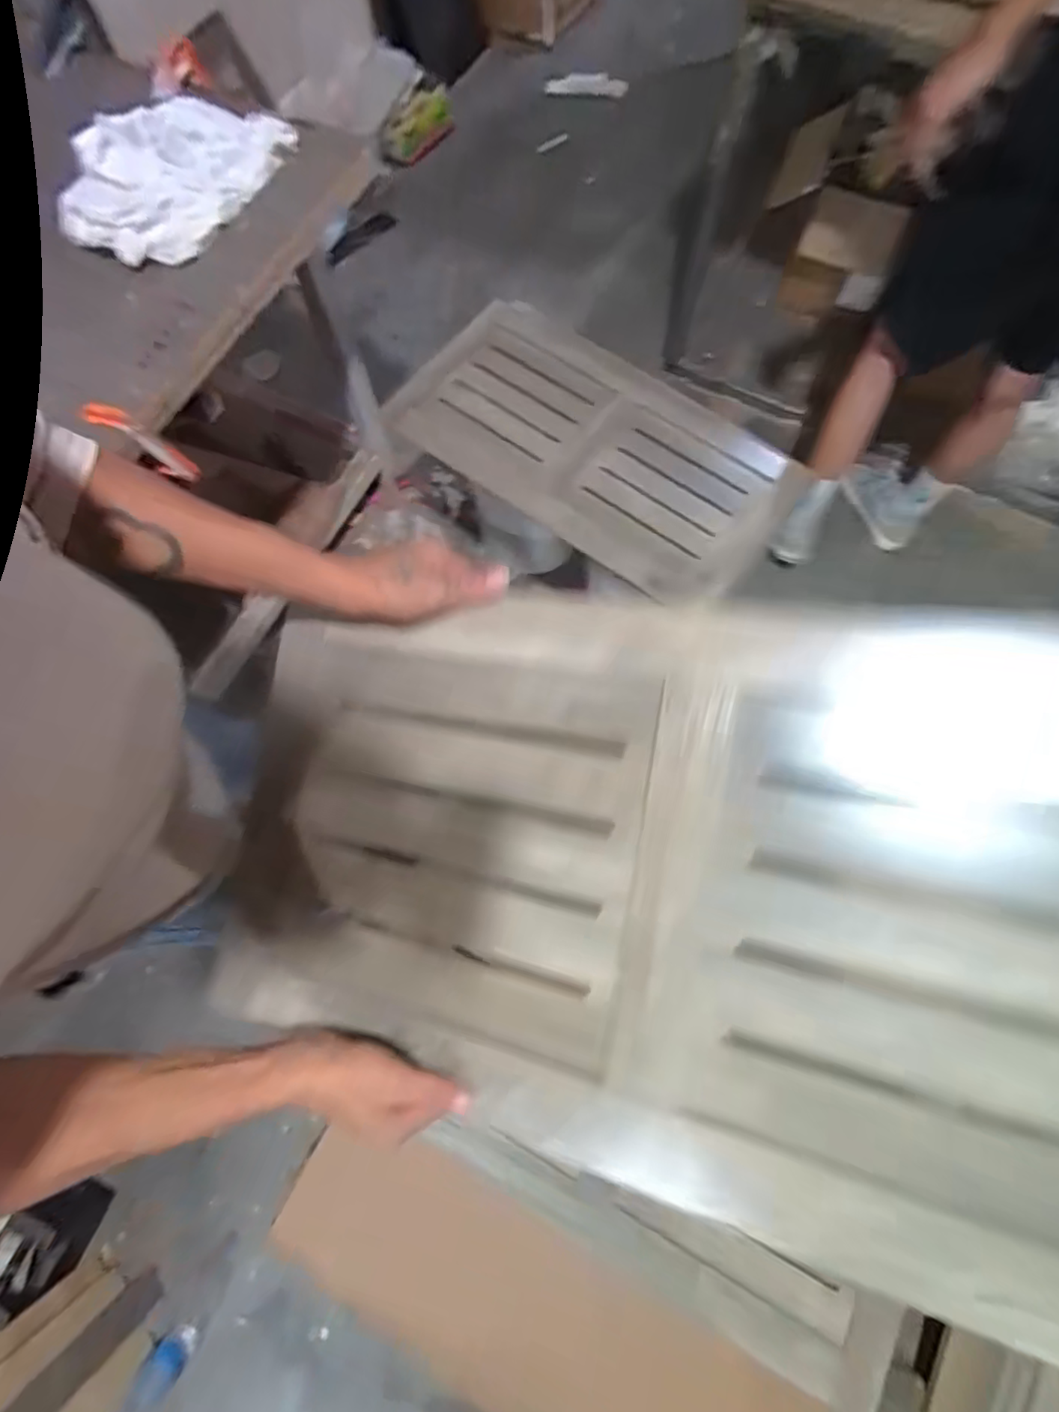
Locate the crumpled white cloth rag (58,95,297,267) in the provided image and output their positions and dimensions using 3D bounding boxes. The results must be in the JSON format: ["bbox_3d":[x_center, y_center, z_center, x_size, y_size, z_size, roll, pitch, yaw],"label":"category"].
[{"bbox_3d":[-0.499,-0.754,0.834,0.246,0.056,0.292,15,73,5],"label":"crumpled white cloth rag"}]

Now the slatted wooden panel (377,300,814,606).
[{"bbox_3d":[0.121,-0.527,1.204,0.796,0.048,0.409,34,83,10],"label":"slatted wooden panel"}]

